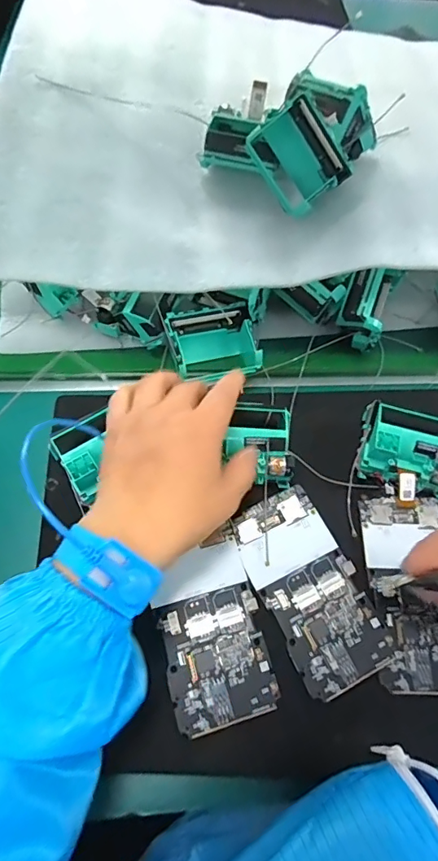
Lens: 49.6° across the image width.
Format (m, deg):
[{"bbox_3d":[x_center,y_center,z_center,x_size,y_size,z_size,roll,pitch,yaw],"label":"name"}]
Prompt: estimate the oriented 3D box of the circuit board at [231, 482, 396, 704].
[{"bbox_3d":[0.061,0.105,0.324,0.065,0.004,0.128,-23,66,-15],"label":"circuit board"}]

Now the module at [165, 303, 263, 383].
[{"bbox_3d":[-0.005,-0.068,0.394,0.073,0.041,0.057,-12,64,-10],"label":"module"}]

